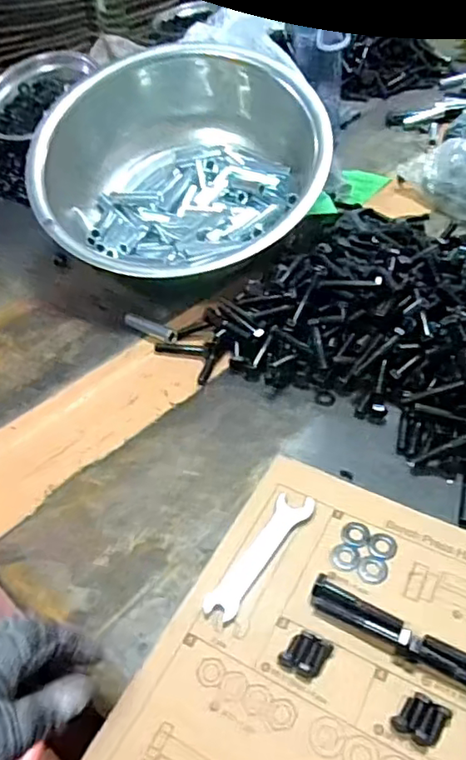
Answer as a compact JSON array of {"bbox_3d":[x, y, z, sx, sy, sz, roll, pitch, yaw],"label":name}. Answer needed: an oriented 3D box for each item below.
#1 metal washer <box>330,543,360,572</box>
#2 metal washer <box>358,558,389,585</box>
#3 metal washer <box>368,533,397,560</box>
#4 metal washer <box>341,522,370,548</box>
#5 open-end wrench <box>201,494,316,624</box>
[{"bbox_3d":[0.078,0.123,0.412,0.020,0.004,0.021,-3,44,3],"label":"metal washer"},{"bbox_3d":[0.096,0.130,0.404,0.020,0.004,0.020,-3,44,3],"label":"metal washer"},{"bbox_3d":[0.106,0.117,0.418,0.019,0.004,0.020,-3,44,3],"label":"metal washer"},{"bbox_3d":[0.088,0.110,0.424,0.020,0.004,0.020,-3,44,3],"label":"metal washer"},{"bbox_3d":[0.020,0.121,0.417,0.025,0.004,0.110,23,51,27],"label":"open-end wrench"}]

